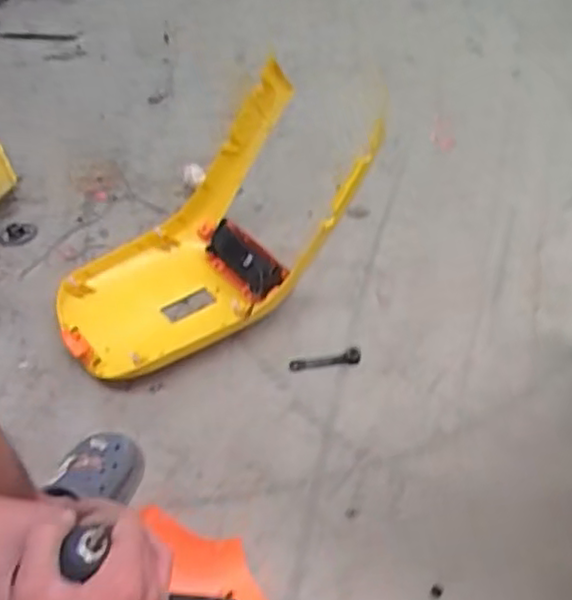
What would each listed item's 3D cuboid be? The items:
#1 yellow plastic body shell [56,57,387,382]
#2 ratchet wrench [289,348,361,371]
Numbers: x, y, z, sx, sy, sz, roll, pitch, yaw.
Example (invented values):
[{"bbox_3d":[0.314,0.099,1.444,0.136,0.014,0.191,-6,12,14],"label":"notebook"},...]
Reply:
[{"bbox_3d":[-0.150,-0.110,1.217,0.538,0.323,0.294,-23,46,-21],"label":"yellow plastic body shell"},{"bbox_3d":[0.068,0.105,1.208,0.125,0.027,0.025,-5,42,-2],"label":"ratchet wrench"}]

